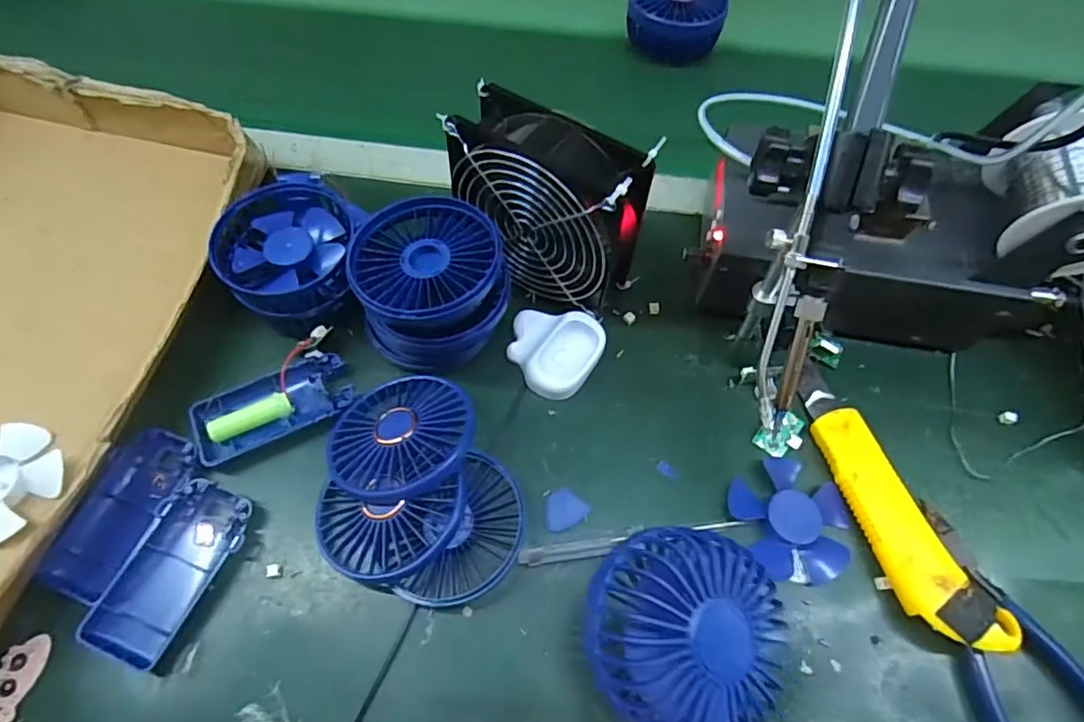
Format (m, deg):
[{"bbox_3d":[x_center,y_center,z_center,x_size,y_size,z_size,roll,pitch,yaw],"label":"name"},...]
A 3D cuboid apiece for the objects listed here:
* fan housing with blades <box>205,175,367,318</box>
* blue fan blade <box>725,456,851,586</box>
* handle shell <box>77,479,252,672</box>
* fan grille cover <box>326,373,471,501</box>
[{"bbox_3d":[-0.164,-0.073,0.395,0.083,0.050,0.102,2,63,0],"label":"fan housing with blades"},{"bbox_3d":[0.146,0.091,0.342,0.065,0.012,0.069,0,63,-1],"label":"blue fan blade"},{"bbox_3d":[-0.202,0.114,0.324,0.048,0.016,0.092,26,66,12],"label":"handle shell"},{"bbox_3d":[-0.083,0.042,0.347,0.085,0.013,0.082,-8,46,9],"label":"fan grille cover"}]

